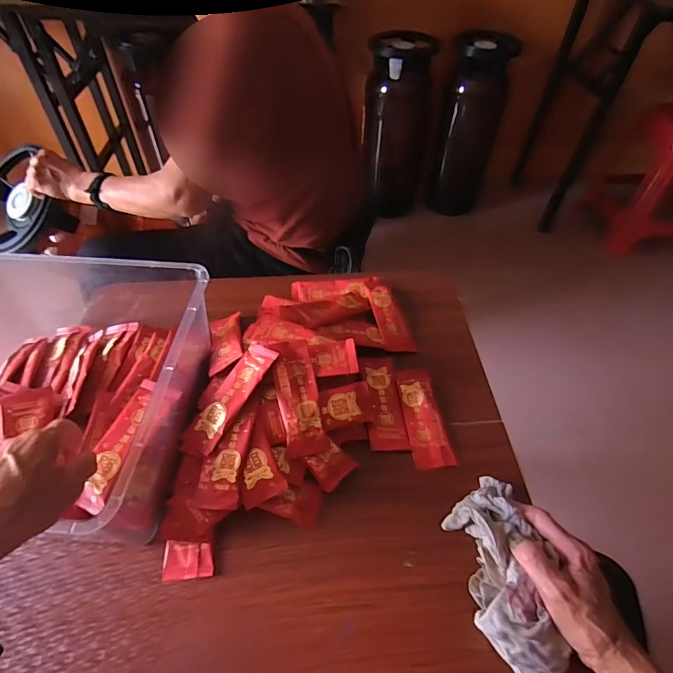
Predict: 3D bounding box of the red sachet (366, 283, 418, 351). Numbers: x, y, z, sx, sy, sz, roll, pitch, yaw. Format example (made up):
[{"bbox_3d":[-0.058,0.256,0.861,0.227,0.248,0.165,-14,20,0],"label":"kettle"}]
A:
[{"bbox_3d":[0.078,-0.029,0.617,0.045,0.012,0.129,-9,51,-10],"label":"red sachet"}]

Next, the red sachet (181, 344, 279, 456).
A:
[{"bbox_3d":[-0.121,0.070,0.475,0.043,0.016,0.140,26,68,18],"label":"red sachet"}]

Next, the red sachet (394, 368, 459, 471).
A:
[{"bbox_3d":[0.108,0.097,0.521,0.049,0.010,0.135,-5,50,-6],"label":"red sachet"}]

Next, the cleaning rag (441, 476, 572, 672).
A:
[{"bbox_3d":[0.156,0.217,0.394,0.072,0.059,0.170,-1,48,-3],"label":"cleaning rag"}]

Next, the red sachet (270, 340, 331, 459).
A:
[{"bbox_3d":[-0.045,0.068,0.483,0.047,0.014,0.135,-10,70,-10],"label":"red sachet"}]

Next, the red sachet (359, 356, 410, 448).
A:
[{"bbox_3d":[0.059,0.080,0.531,0.046,0.008,0.134,-2,50,-4],"label":"red sachet"}]

